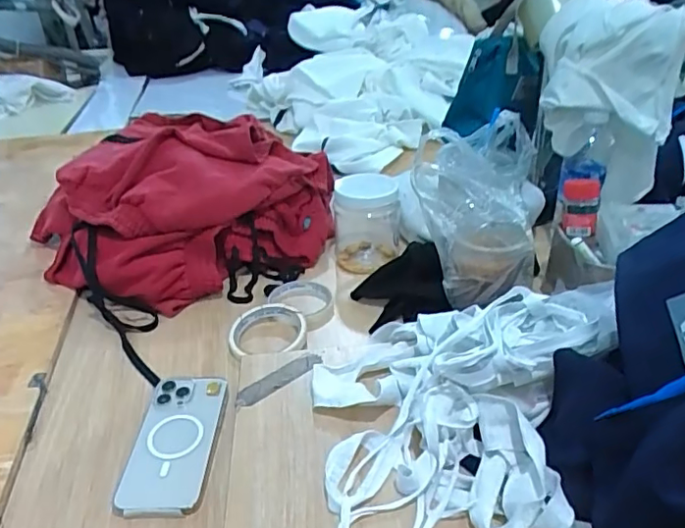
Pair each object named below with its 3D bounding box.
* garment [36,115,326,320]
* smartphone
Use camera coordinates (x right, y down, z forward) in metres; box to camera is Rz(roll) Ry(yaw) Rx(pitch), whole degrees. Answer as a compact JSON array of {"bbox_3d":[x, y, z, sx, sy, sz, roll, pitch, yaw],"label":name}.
[{"bbox_3d":[-0.246,-0.098,0.867,0.376,0.168,0.380,24,40,36],"label":"garment"},{"bbox_3d":[-0.166,0.175,0.562,0.082,0.015,0.159,-2,32,1],"label":"smartphone"}]

